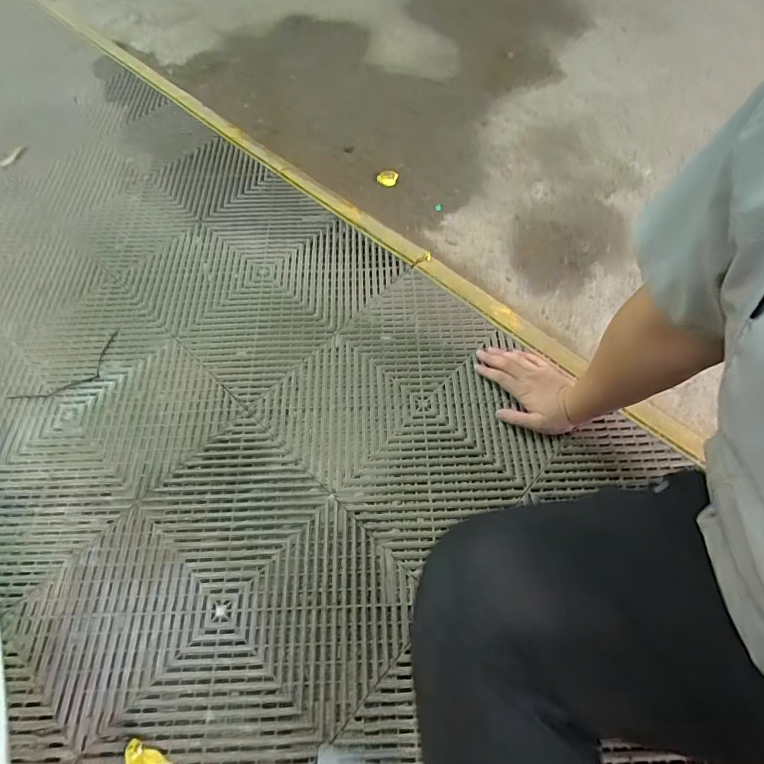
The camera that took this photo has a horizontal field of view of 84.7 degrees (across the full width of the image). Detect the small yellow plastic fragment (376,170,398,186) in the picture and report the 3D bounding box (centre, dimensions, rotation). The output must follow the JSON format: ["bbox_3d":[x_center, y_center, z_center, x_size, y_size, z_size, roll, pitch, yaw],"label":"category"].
[{"bbox_3d":[0.012,-0.464,0.956,0.045,0.031,0.022,1,65,-1],"label":"small yellow plastic fragment"}]

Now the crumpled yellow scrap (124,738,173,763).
[{"bbox_3d":[-0.266,0.433,0.474,0.061,0.028,0.024,24,67,10],"label":"crumpled yellow scrap"}]

